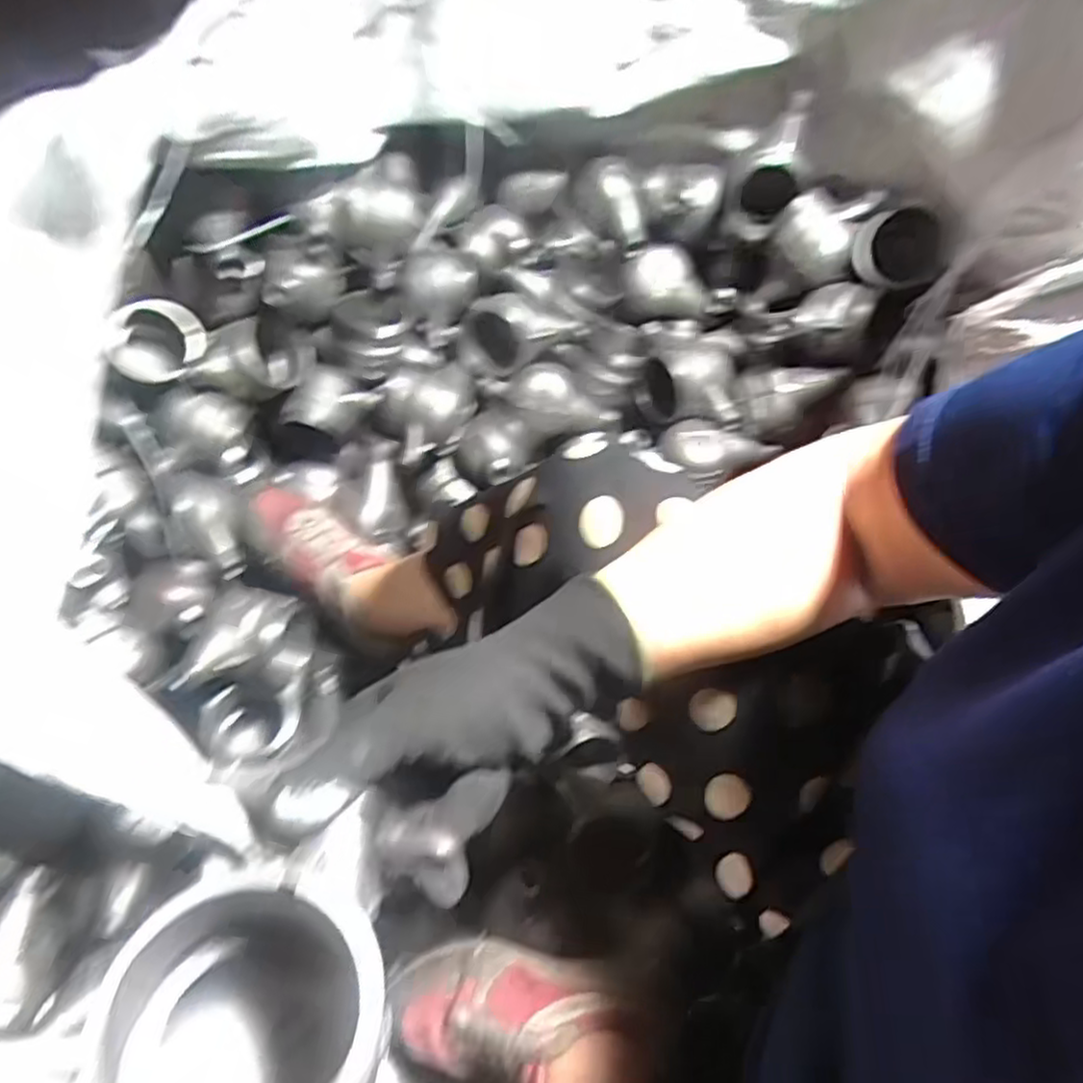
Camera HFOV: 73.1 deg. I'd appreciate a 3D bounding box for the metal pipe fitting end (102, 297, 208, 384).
[{"bbox_3d":[-0.384,-0.204,0.723,0.078,0.071,0.060,1,48,-3],"label":"metal pipe fitting end"}]

